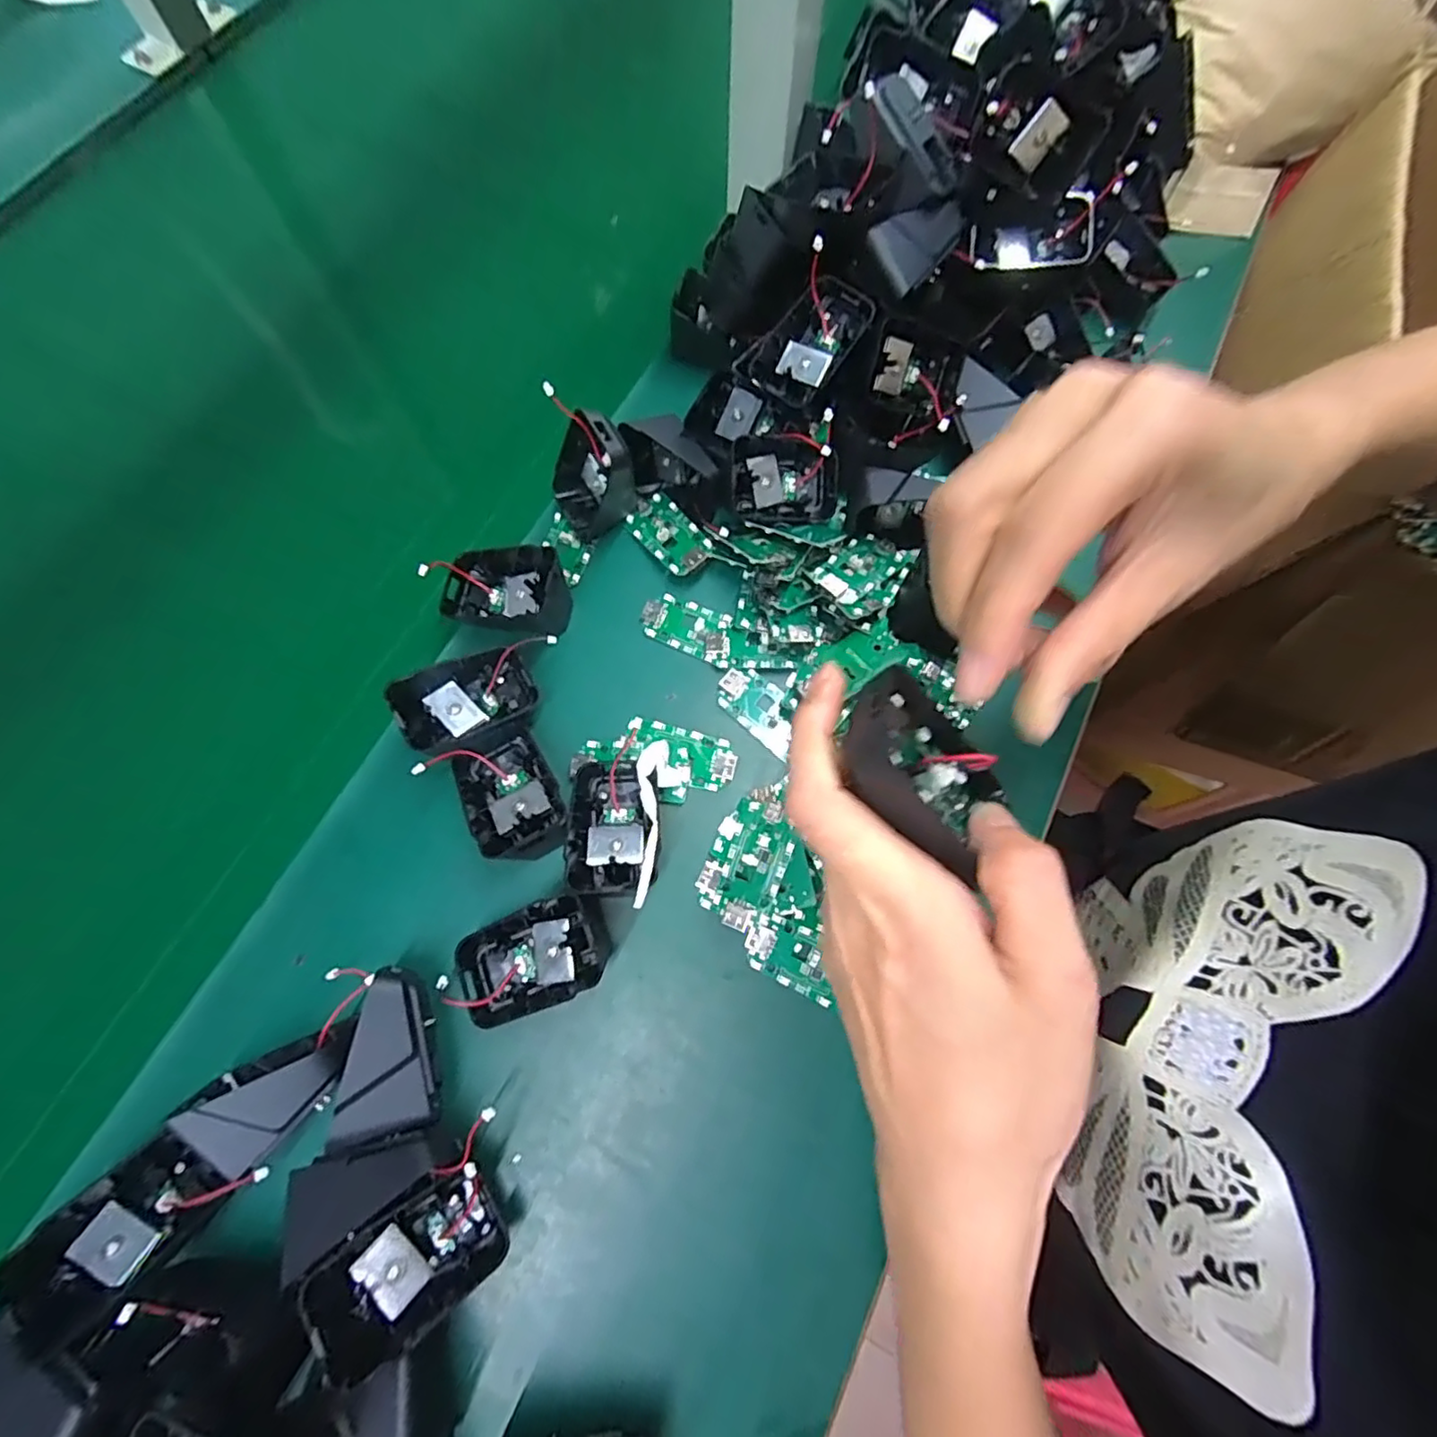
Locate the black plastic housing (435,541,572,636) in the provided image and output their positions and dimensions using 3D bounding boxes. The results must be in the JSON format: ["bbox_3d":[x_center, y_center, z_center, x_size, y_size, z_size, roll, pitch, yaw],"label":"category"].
[{"bbox_3d":[-0.119,-0.074,0.353,0.073,0.025,0.046,8,84,16],"label":"black plastic housing"}]

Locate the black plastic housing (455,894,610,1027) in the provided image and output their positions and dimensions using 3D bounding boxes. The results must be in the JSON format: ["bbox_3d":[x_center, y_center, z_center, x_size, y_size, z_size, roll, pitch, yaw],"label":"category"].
[{"bbox_3d":[-0.089,0.116,0.300,0.066,0.032,0.044,-24,75,-9],"label":"black plastic housing"}]

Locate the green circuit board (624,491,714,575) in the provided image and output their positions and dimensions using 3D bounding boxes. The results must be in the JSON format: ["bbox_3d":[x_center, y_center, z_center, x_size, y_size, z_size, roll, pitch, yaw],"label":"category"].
[{"bbox_3d":[-0.031,-0.114,0.379,0.030,0.005,0.063,-38,66,-4],"label":"green circuit board"}]

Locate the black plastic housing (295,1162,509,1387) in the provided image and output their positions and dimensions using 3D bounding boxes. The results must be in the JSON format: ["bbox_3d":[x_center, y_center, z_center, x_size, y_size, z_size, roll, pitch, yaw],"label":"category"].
[{"bbox_3d":[-0.128,0.227,0.258,0.069,0.023,0.047,-30,74,-38],"label":"black plastic housing"}]

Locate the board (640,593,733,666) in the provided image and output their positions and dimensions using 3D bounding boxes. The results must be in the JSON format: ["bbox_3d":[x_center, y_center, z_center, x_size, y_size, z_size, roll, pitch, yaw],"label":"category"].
[{"bbox_3d":[-0.017,-0.055,0.364,0.057,0.006,0.032,25,73,6],"label":"board"}]

